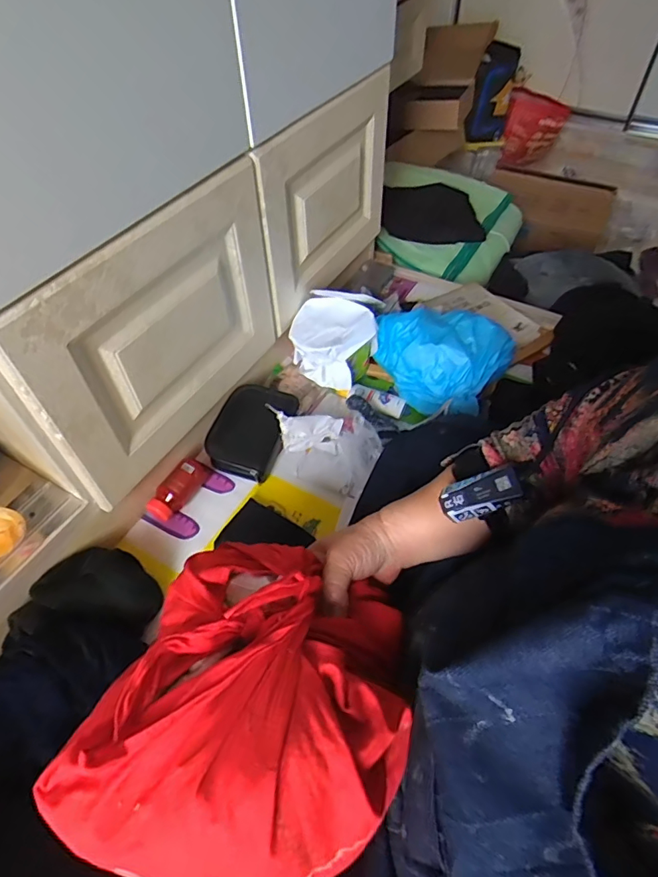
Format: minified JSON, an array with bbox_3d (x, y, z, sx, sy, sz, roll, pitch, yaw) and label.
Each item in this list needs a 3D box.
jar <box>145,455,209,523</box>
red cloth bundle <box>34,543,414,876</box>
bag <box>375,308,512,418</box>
[{"bbox_3d":[-0.222,0.071,0.740,0.045,0.042,0.109,26,57,20],"label":"jar"},{"bbox_3d":[-0.051,0.189,0.381,0.216,0.103,0.244,12,53,11],"label":"red cloth bundle"},{"bbox_3d":[0.176,-0.142,0.840,0.228,0.127,0.162,31,58,23],"label":"bag"}]

